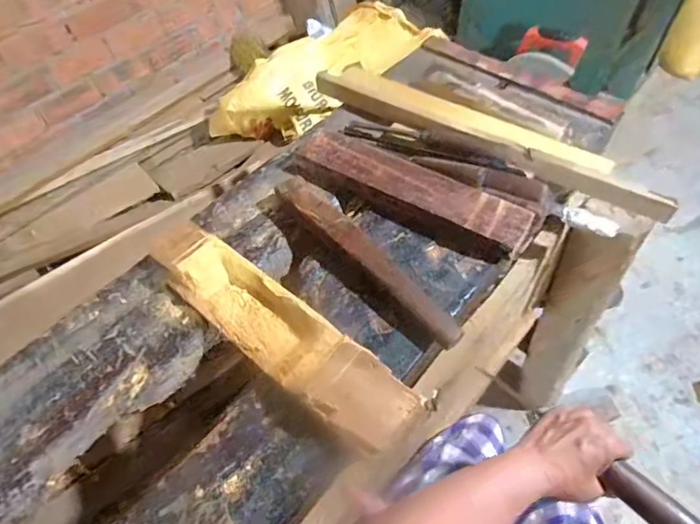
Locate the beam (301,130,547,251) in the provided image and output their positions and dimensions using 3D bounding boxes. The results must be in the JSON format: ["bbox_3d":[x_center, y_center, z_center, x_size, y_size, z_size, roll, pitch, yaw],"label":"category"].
[{"bbox_3d":[0.082,-0.108,0.698,0.363,0.037,0.090,27,60,21],"label":"beam"}]

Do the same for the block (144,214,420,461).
[{"bbox_3d":[-0.099,0.074,0.573,0.393,0.049,0.093,32,62,24],"label":"block"}]

